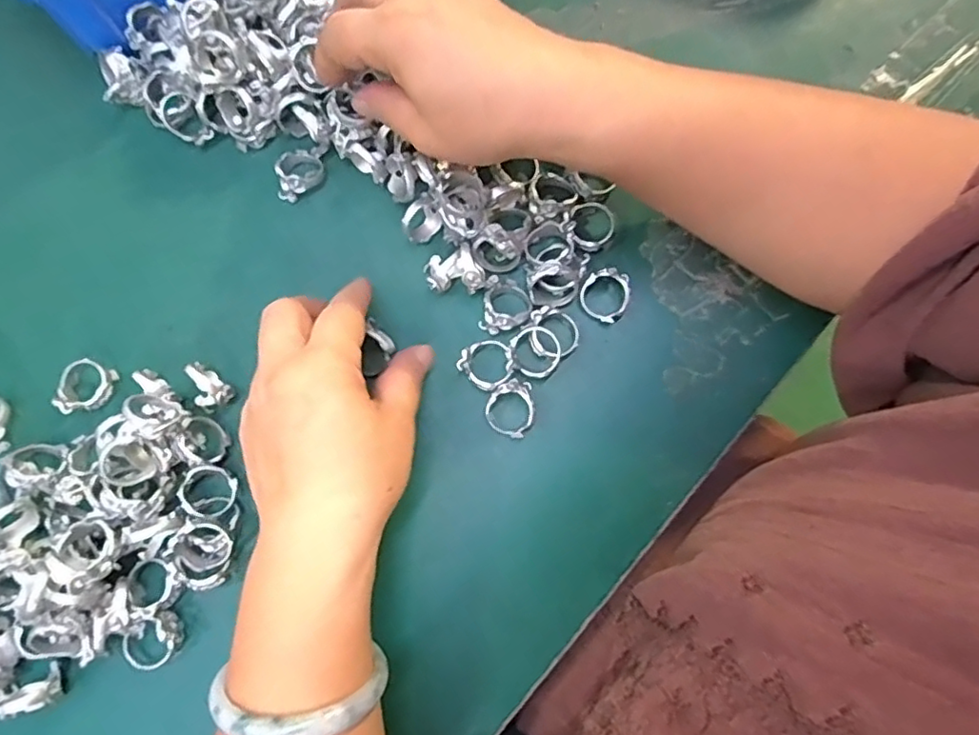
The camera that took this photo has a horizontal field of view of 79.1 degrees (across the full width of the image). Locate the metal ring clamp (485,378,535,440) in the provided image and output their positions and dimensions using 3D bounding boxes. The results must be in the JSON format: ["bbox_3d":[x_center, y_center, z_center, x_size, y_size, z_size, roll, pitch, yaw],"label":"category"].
[{"bbox_3d":[0.011,0.022,0.298,0.025,0.014,0.028,-10,79,0],"label":"metal ring clamp"}]

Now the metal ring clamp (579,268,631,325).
[{"bbox_3d":[0.062,-0.040,0.308,0.028,0.015,0.028,0,79,1],"label":"metal ring clamp"}]

